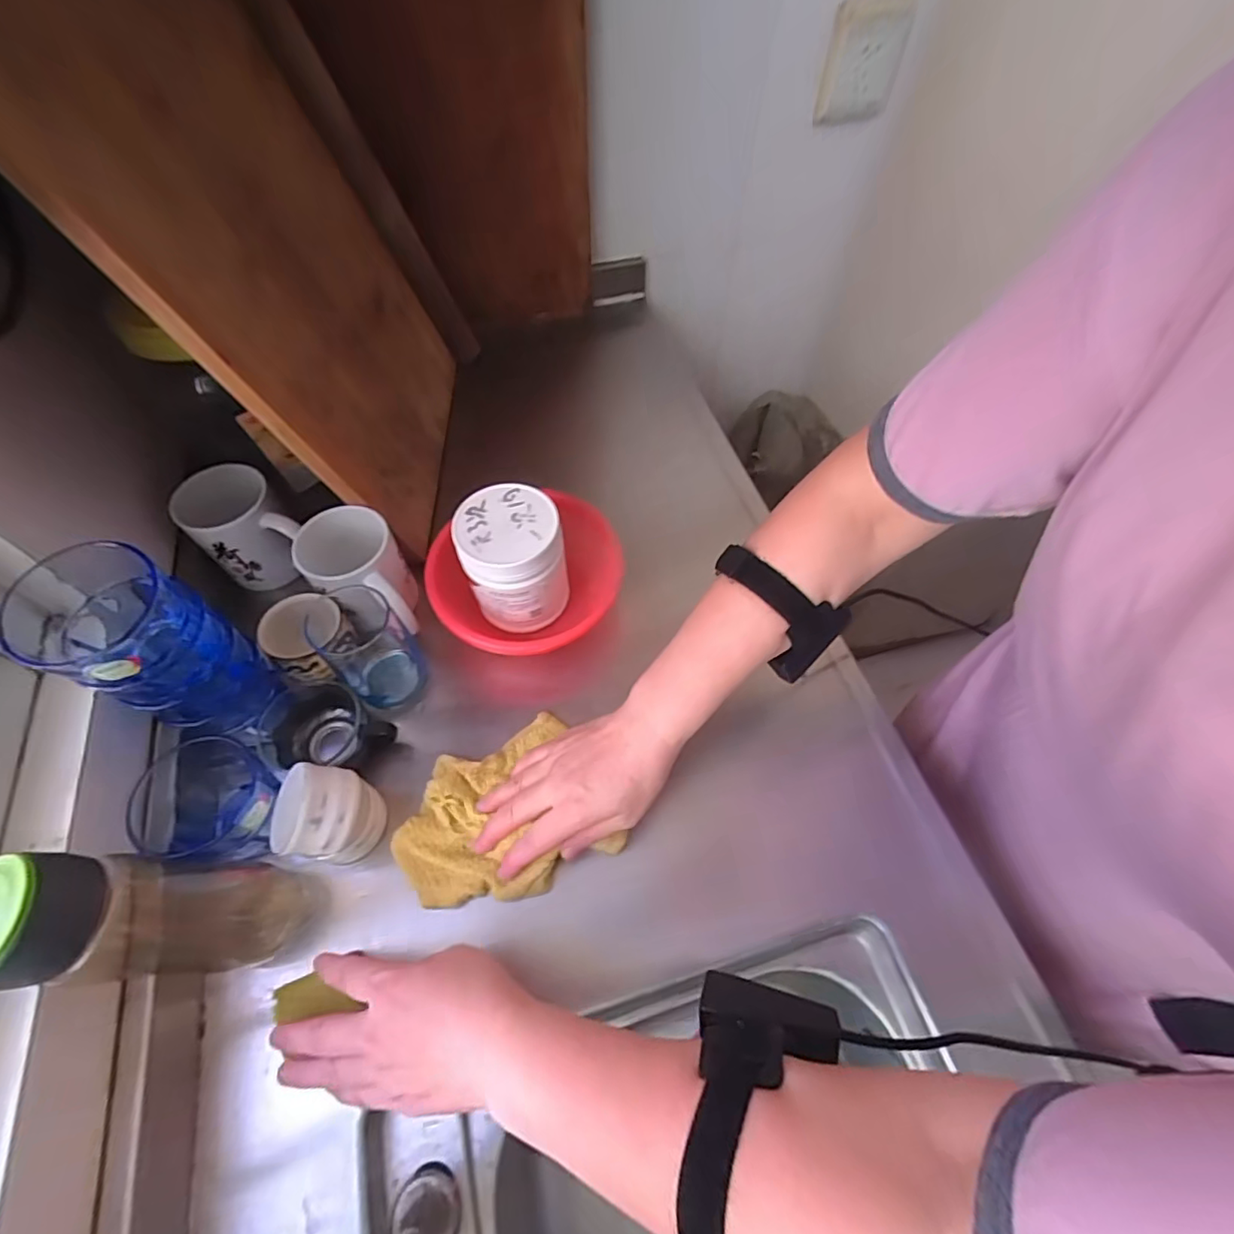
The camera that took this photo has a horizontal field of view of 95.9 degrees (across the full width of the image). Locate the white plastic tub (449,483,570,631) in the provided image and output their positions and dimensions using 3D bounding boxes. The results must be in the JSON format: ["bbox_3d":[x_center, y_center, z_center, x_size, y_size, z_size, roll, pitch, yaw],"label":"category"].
[{"bbox_3d":[-0.088,-0.053,0.507,0.096,0.101,0.087,-9,59,-6],"label":"white plastic tub"}]

